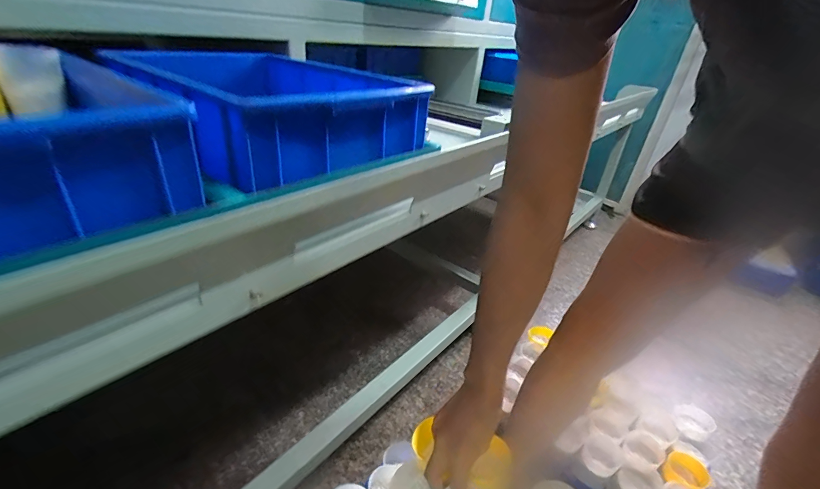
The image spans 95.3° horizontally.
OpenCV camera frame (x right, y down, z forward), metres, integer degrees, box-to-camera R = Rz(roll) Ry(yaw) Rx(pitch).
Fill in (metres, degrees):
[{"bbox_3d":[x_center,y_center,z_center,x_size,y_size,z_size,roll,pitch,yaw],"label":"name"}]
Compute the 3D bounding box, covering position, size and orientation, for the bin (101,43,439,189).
[{"bbox_3d":[-0.210,-0.204,0.524,0.415,0.086,0.282,30,38,35],"label":"bin"}]

